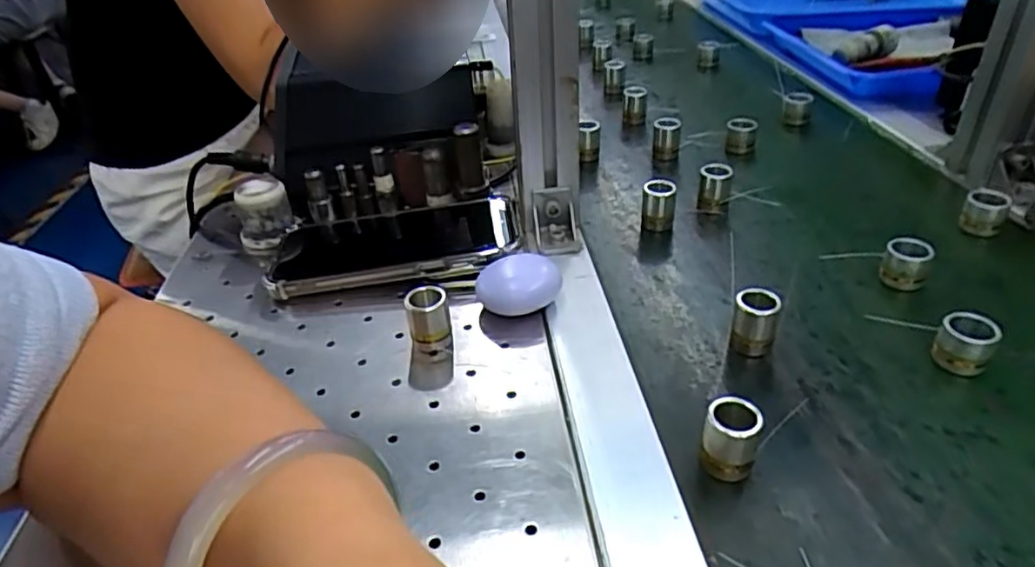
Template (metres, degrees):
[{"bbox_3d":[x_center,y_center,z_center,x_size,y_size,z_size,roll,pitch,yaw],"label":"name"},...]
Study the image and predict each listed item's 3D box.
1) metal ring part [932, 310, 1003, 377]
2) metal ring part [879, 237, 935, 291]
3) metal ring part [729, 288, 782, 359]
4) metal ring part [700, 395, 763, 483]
[{"bbox_3d":[0.232,0.031,0.340,0.025,0.026,0.019,23,42,31],"label":"metal ring part"},{"bbox_3d":[0.237,-0.011,0.400,0.024,0.026,0.020,23,42,31],"label":"metal ring part"},{"bbox_3d":[0.129,0.020,0.357,0.022,0.030,0.018,11,37,18],"label":"metal ring part"},{"bbox_3d":[0.094,0.069,0.290,0.022,0.034,0.020,12,38,20],"label":"metal ring part"}]

